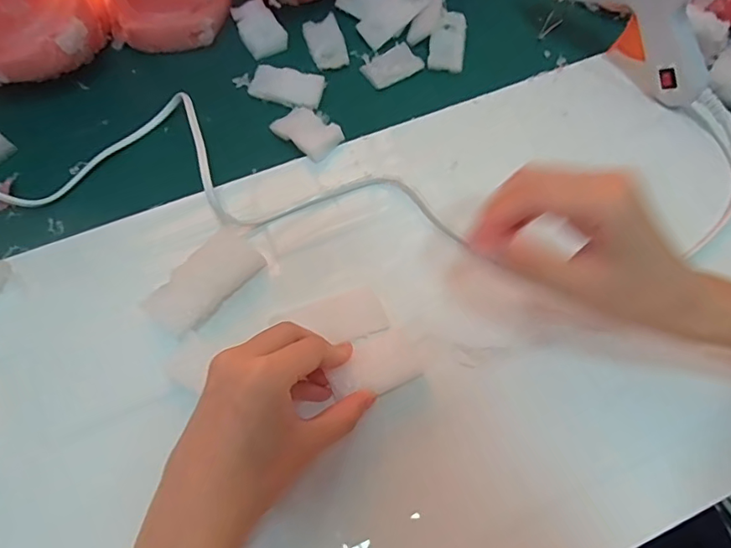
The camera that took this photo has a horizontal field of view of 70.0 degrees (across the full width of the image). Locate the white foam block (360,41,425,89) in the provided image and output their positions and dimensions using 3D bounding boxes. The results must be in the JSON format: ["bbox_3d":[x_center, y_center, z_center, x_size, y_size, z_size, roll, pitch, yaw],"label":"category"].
[{"bbox_3d":[0.021,-0.165,0.411,0.043,0.006,0.028,-32,69,-15],"label":"white foam block"}]

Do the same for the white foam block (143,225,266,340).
[{"bbox_3d":[-0.096,0.004,0.318,0.034,0.011,0.072,46,65,-15],"label":"white foam block"}]

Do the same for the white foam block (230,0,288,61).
[{"bbox_3d":[-0.087,-0.201,0.423,0.032,0.011,0.056,-24,67,-11],"label":"white foam block"}]

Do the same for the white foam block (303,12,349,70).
[{"bbox_3d":[-0.032,-0.187,0.419,0.028,0.007,0.050,-16,65,-8],"label":"white foam block"}]

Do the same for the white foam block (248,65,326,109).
[{"bbox_3d":[-0.061,-0.143,0.397,0.056,0.010,0.027,15,65,7],"label":"white foam block"}]

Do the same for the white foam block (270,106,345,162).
[{"bbox_3d":[-0.042,-0.103,0.373,0.049,0.011,0.028,38,70,16],"label":"white foam block"}]

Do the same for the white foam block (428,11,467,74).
[{"bbox_3d":[0.066,-0.188,0.420,0.027,0.011,0.053,8,64,3],"label":"white foam block"}]

